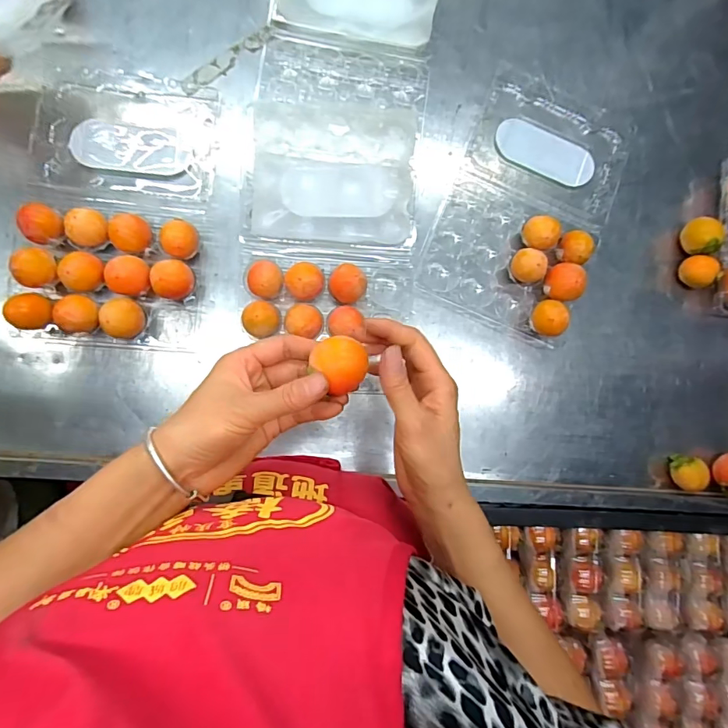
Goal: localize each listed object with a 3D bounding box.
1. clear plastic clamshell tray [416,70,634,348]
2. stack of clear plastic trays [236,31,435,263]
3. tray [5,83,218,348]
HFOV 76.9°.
[{"bbox_3d":[0.206,-0.204,0.571,0.187,0.034,0.315,23,83,-4],"label":"clear plastic clamshell tray"},{"bbox_3d":[-0.035,-0.252,0.541,0.204,0.044,0.262,5,85,-6],"label":"stack of clear plastic trays"},{"bbox_3d":[-0.271,-0.179,0.507,0.205,0.051,0.313,4,85,-6],"label":"tray"}]

